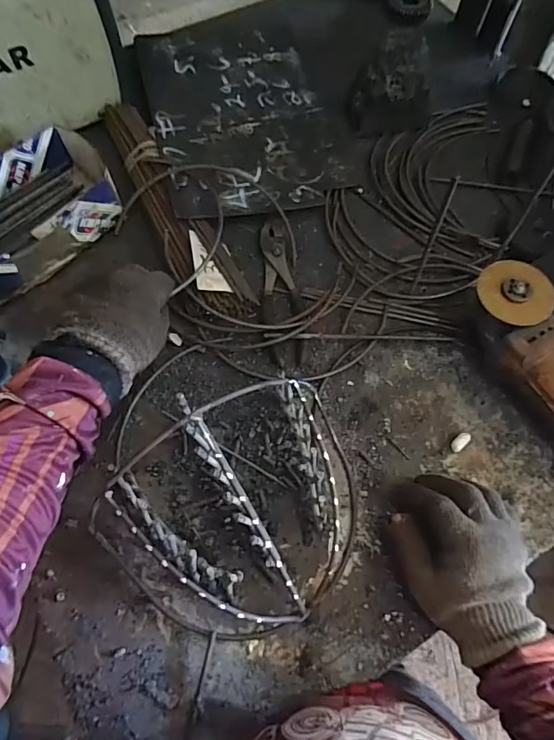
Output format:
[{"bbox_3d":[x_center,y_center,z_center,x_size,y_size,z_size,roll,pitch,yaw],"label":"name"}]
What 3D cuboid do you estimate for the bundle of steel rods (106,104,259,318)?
[{"bbox_3d":[-0.142,-0.213,0.576,0.071,0.031,0.360,-28,70,-13],"label":"bundle of steel rods"}]

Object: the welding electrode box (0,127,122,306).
[{"bbox_3d":[-0.311,-0.189,0.559,0.153,0.058,0.240,39,70,14],"label":"welding electrode box"}]

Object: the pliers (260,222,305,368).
[{"bbox_3d":[0.004,-0.095,0.554,0.050,0.014,0.193,-4,67,-4],"label":"pliers"}]

